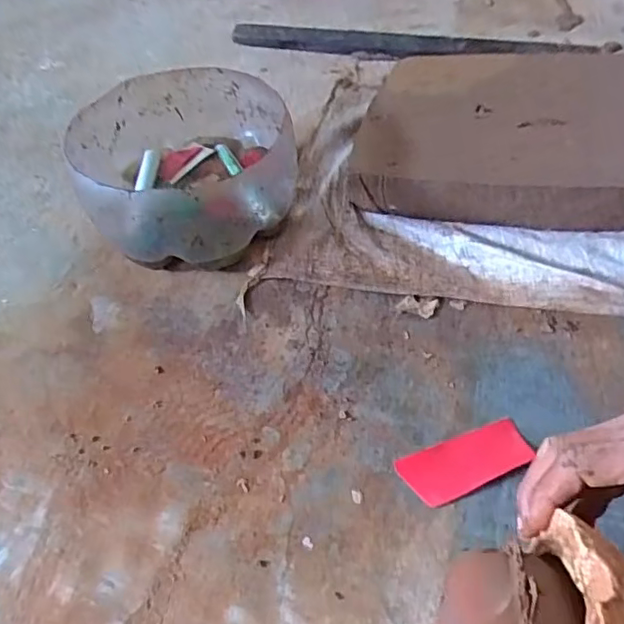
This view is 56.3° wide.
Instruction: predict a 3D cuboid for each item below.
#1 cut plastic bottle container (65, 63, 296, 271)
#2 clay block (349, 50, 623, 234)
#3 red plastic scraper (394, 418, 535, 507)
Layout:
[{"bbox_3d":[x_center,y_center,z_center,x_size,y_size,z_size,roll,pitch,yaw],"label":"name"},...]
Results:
[{"bbox_3d":[-0.146,-0.159,0.683,0.237,0.134,0.254,-9,50,-2],"label":"cut plastic bottle container"},{"bbox_3d":[0.240,-0.227,0.718,0.338,0.079,0.288,7,51,11],"label":"clay block"},{"bbox_3d":[0.131,0.126,0.495,0.111,0.004,0.048,-20,51,-11],"label":"red plastic scraper"}]

